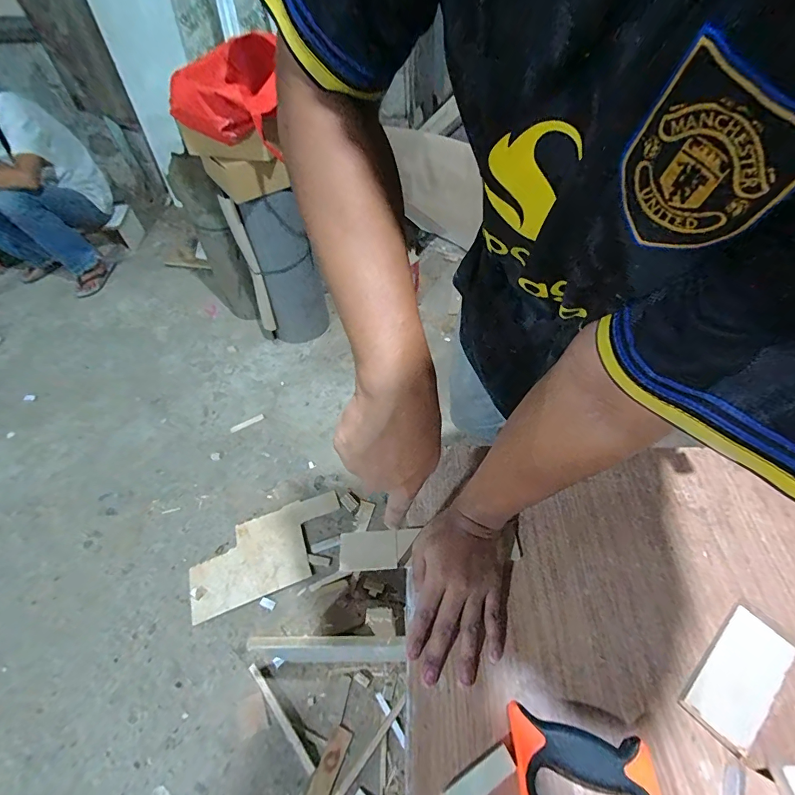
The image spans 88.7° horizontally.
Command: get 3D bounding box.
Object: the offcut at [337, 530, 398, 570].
[{"bbox_3d":[-0.035,0.180,0.480,0.068,0.005,0.043,-7,53,6],"label":"offcut"}]

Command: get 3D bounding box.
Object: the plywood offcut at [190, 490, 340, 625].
[{"bbox_3d":[-0.386,0.459,1.229,0.459,0.017,0.232,-20,56,-14],"label":"plywood offcut"}]

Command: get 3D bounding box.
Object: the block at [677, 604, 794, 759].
[{"bbox_3d":[0.333,0.271,0.397,0.125,0.012,0.055,-35,61,-23],"label":"block"}]

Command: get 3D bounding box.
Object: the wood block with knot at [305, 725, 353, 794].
[{"bbox_3d":[-0.161,0.850,0.925,0.052,0.007,0.164,20,56,14],"label":"wood block with knot"}]

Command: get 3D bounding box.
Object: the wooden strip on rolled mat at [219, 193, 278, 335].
[{"bbox_3d":[-0.528,-0.454,1.481,0.049,0.532,0.067,-33,60,-21],"label":"wooden strip on rolled mat"}]

